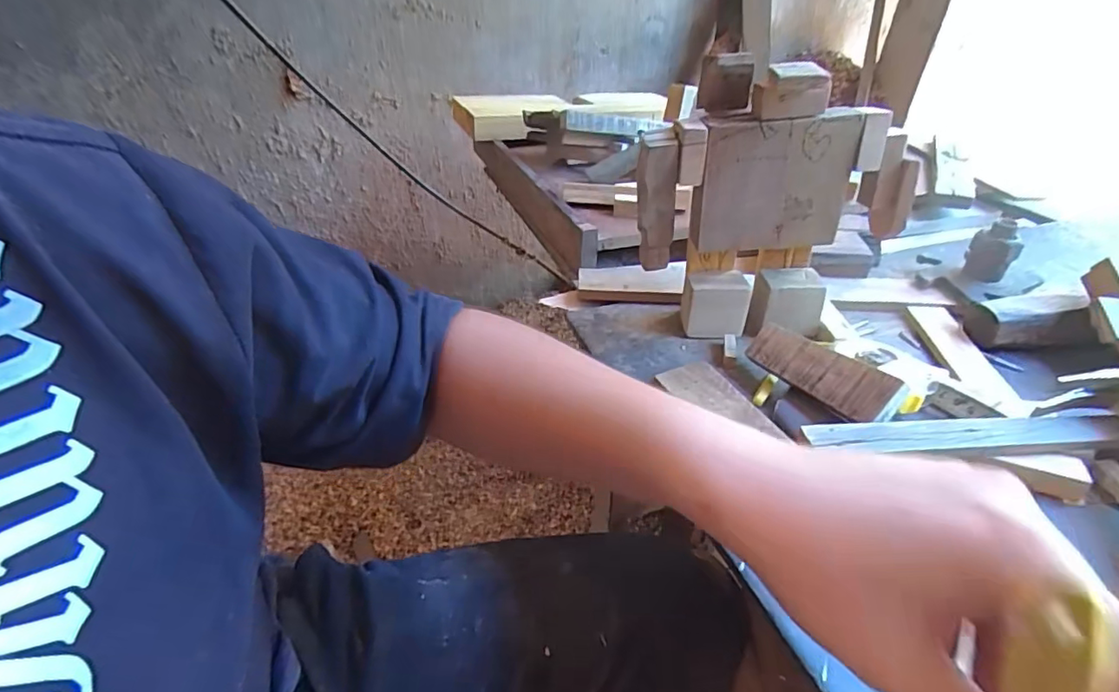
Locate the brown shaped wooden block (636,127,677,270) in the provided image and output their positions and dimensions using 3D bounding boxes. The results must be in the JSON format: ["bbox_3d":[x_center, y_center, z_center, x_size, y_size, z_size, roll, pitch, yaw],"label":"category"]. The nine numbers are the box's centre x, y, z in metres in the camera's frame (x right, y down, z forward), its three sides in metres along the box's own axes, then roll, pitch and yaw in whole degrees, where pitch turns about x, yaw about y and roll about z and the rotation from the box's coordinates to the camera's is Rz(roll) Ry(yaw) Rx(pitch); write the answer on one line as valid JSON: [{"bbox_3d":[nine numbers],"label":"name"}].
[{"bbox_3d":[0.077,-0.111,0.441,0.031,0.122,0.021,6,40,8],"label":"brown shaped wooden block"}]

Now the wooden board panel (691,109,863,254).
[{"bbox_3d":[0.162,-0.124,0.418,0.110,0.098,0.027,1,39,3],"label":"wooden board panel"}]

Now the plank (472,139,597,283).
[{"bbox_3d":[-0.046,-0.208,0.730,0.028,0.077,0.403,-14,41,-16],"label":"plank"}]

